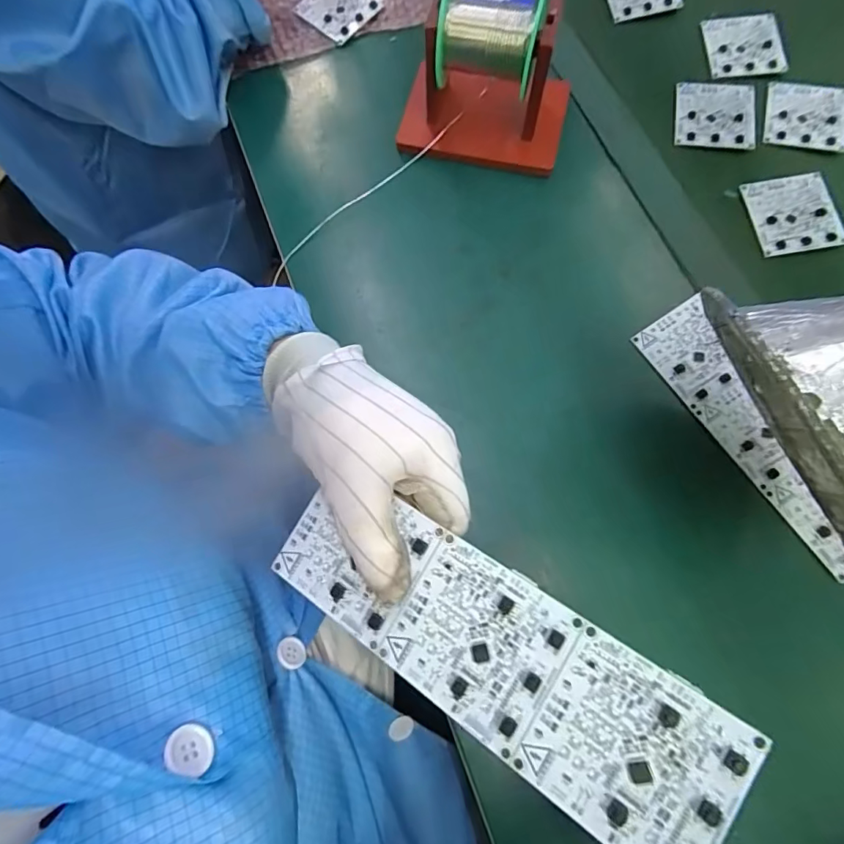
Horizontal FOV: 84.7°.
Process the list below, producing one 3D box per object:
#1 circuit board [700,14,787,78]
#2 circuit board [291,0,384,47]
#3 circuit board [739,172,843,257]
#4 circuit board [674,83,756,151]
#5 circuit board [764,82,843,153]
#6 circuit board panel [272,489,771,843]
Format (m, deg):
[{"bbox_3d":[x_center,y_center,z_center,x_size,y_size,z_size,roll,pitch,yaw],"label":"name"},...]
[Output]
[{"bbox_3d":[0.311,-0.367,0.448,0.067,0.008,0.071,-7,74,-1],"label":"circuit board"},{"bbox_3d":[-0.084,-0.417,0.465,0.070,0.010,0.065,40,78,11],"label":"circuit board"},{"bbox_3d":[0.316,-0.177,0.393,0.068,0.005,0.073,-7,74,-1],"label":"circuit board"},{"bbox_3d":[0.269,-0.283,0.425,0.067,0.010,0.073,9,74,3],"label":"circuit board"},{"bbox_3d":[0.352,-0.281,0.425,0.069,0.005,0.074,11,76,9],"label":"circuit board"},{"bbox_3d":[0.024,0.096,0.205,0.207,0.004,0.066,29,86,22],"label":"circuit board panel"}]

